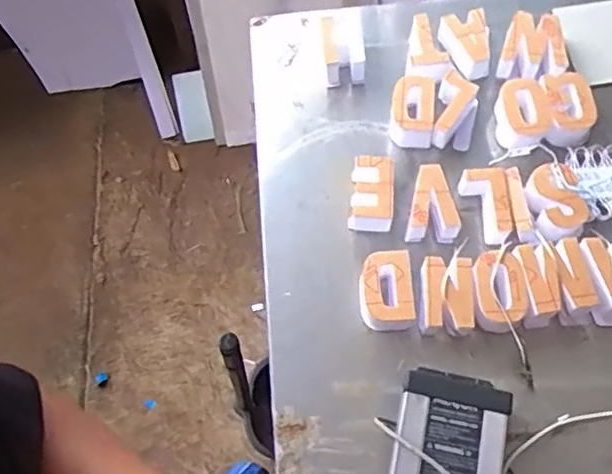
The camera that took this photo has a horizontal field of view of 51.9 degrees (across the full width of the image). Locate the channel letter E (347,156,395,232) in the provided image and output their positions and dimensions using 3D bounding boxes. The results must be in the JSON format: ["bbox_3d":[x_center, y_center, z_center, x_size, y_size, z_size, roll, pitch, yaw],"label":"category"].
[{"bbox_3d":[0.082,-0.049,0.777,0.054,0.054,0.081,4,67,5],"label":"channel letter E"}]

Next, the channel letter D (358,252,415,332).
[{"bbox_3d":[0.092,0.065,0.722,0.061,0.055,0.091,-6,67,0],"label":"channel letter D"}]

